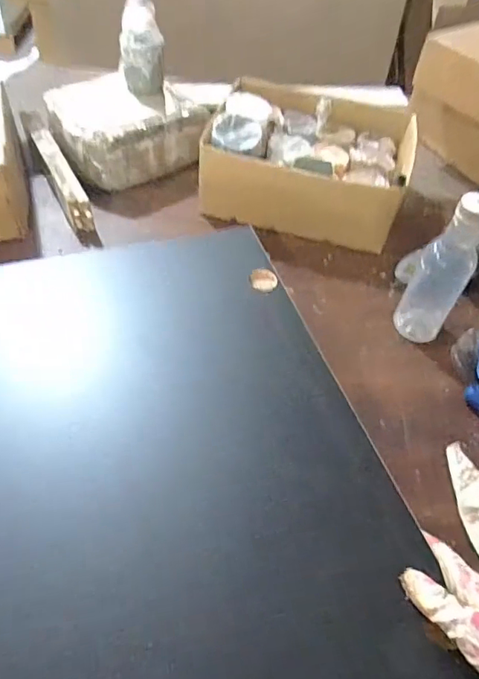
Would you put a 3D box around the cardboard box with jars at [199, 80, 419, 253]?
[{"bbox_3d":[0.117,-0.307,0.852,0.316,0.151,0.270,11,51,5],"label":"cardboard box with jars"}]

